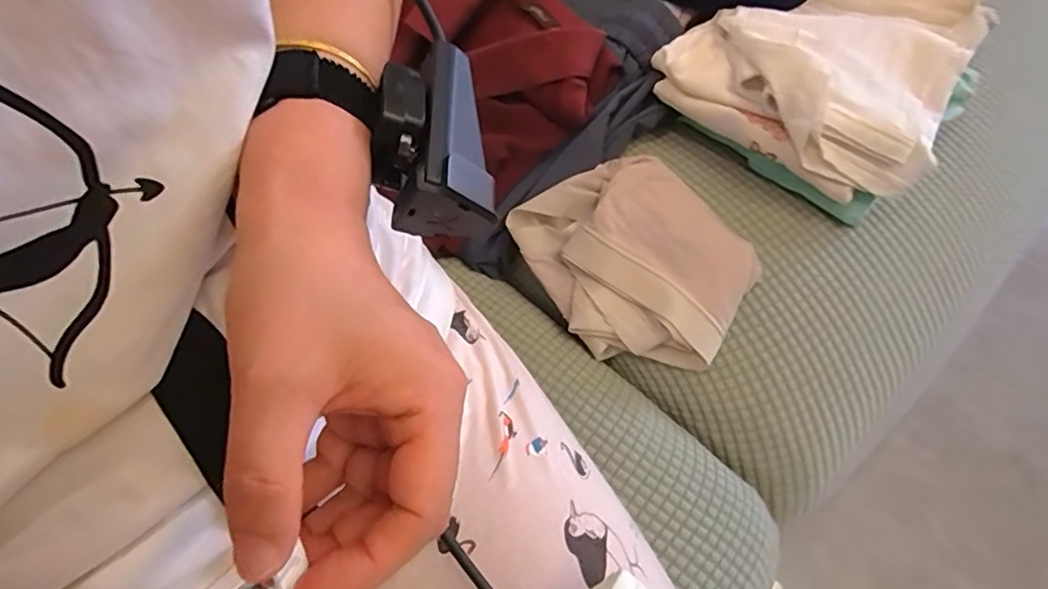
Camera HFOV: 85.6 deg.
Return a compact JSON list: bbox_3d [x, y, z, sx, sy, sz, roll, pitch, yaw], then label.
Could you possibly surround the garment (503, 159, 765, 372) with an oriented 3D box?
[{"bbox_3d":[0.083,-0.023,0.414,0.122,0.054,0.158,-30,66,-15],"label":"garment"}]

